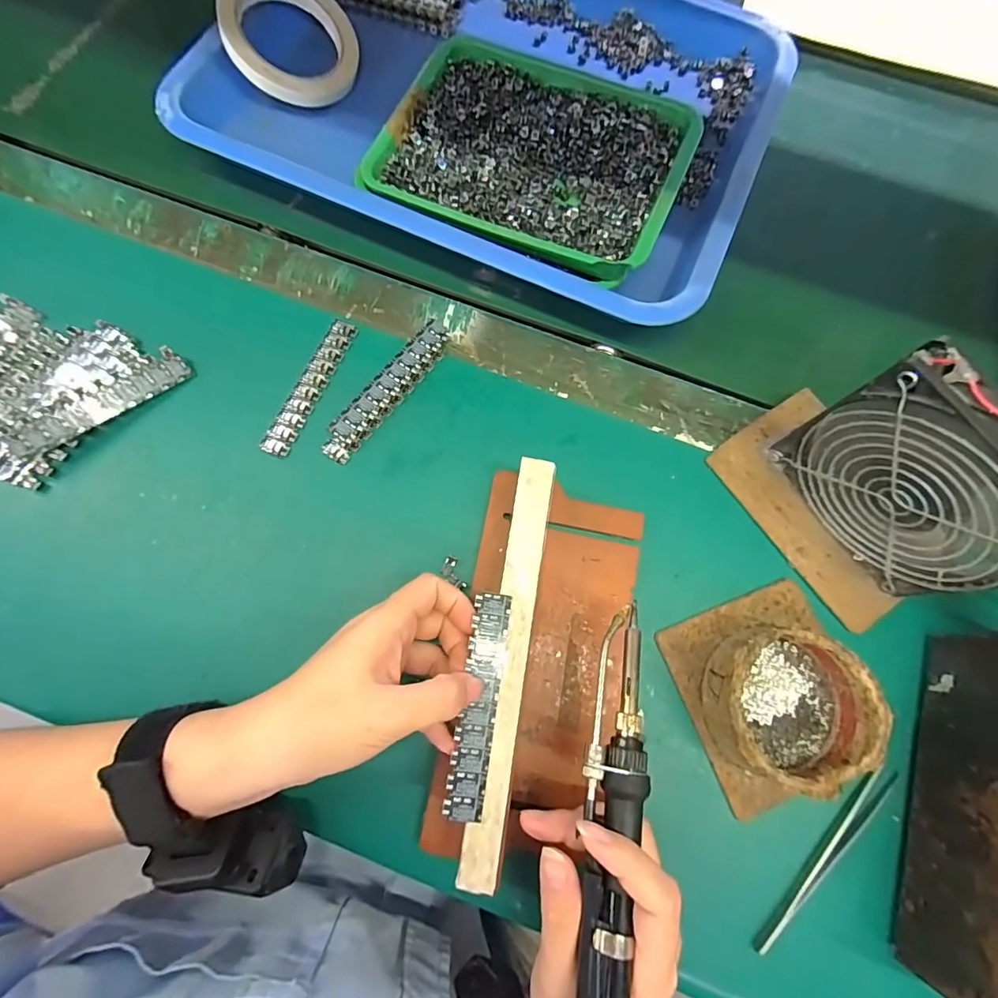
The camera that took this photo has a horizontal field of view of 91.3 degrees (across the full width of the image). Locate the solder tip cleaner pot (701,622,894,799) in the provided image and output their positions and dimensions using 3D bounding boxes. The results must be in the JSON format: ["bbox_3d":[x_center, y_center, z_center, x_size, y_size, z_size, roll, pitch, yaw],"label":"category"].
[{"bbox_3d":[0.162,0.115,0.276,0.083,0.040,0.079,0,74,-1],"label":"solder tip cleaner pot"}]

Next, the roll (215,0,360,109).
[{"bbox_3d":[-0.169,-0.376,0.394,0.102,0.017,0.102,2,86,-28],"label":"roll"}]

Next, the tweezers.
[{"bbox_3d":[0.183,0.199,0.273,0.123,0.004,0.014,-40,79,-11],"label":"tweezers"}]

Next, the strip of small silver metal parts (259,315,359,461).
[{"bbox_3d":[-0.130,-0.078,0.337,0.019,0.004,0.108,22,75,5],"label":"strip of small silver metal parts"}]

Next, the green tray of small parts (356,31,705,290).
[{"bbox_3d":[0.027,-0.258,0.376,0.214,0.042,0.181,24,75,5],"label":"green tray of small parts"}]

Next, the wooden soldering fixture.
[{"bbox_3d":[0.024,0.091,0.276,0.097,0.044,0.211,12,73,2],"label":"wooden soldering fixture"}]

